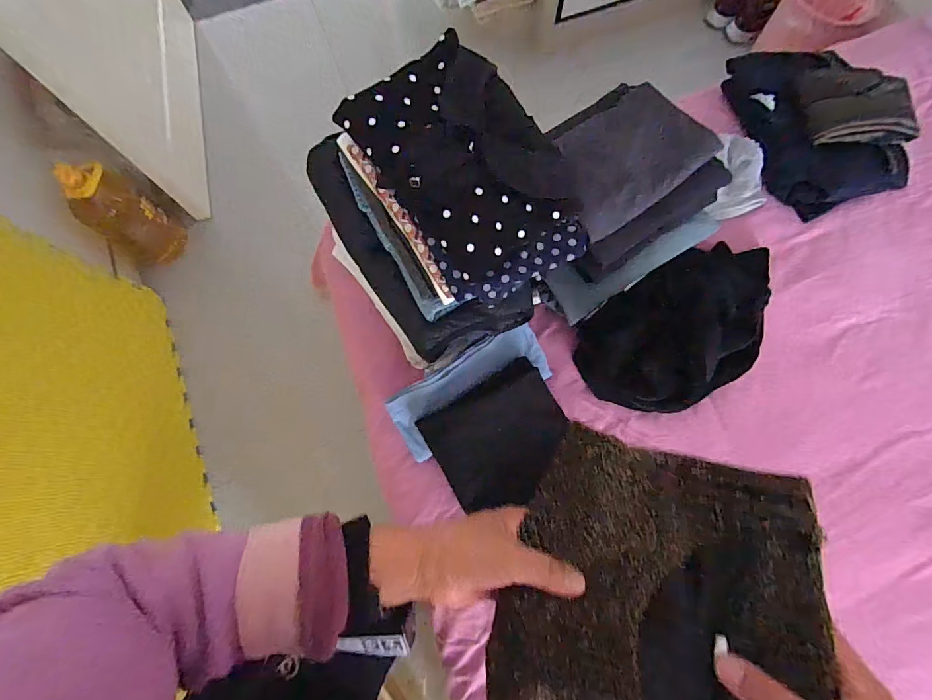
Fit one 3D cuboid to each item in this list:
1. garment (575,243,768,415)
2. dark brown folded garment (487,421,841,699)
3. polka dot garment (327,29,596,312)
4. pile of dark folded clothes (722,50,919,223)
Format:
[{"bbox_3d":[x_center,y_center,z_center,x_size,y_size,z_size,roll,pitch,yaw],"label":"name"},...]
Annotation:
[{"bbox_3d":[0.368,-0.054,0.686,0.380,0.107,0.197,-30,77,-5],"label":"garment"},{"bbox_3d":[0.131,0.180,0.300,0.196,0.047,0.215,13,77,5],"label":"dark brown folded garment"},{"bbox_3d":[0.011,-0.210,0.509,0.203,0.094,0.283,-34,79,-8],"label":"polka dot garment"},{"bbox_3d":[0.665,-0.450,0.812,0.240,0.110,0.359,-15,76,-2],"label":"pile of dark folded clothes"}]

